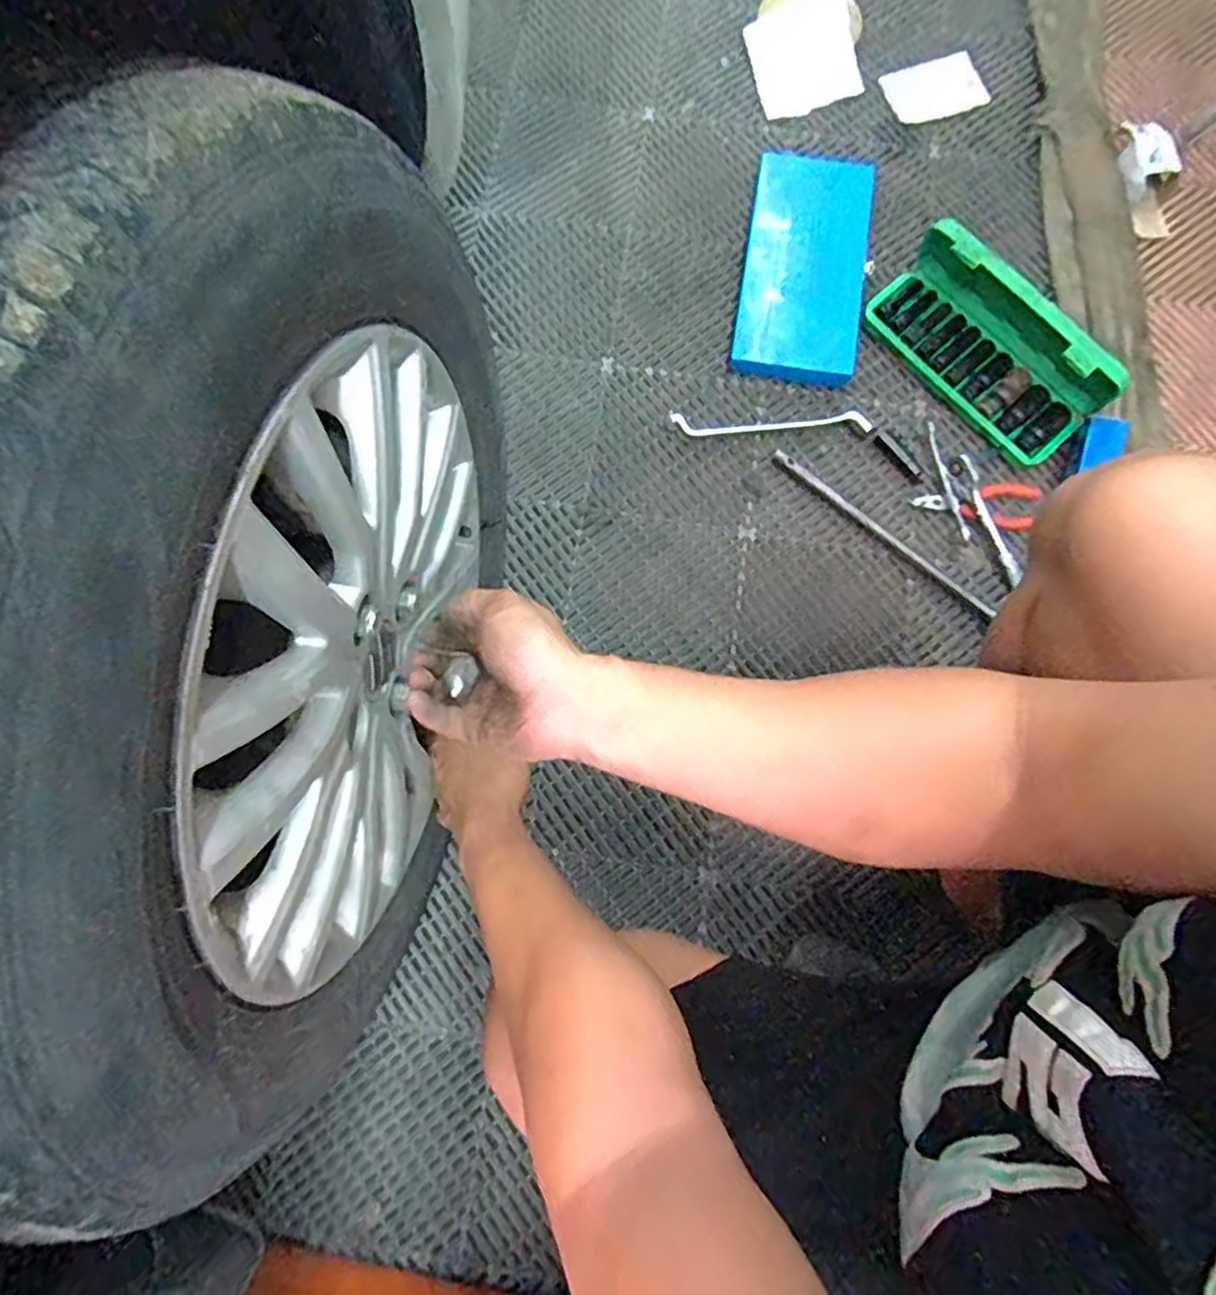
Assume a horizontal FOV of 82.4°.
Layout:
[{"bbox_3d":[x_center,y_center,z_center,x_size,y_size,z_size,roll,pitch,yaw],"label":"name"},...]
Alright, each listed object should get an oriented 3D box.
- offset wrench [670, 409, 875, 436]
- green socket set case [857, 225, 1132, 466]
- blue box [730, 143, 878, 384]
[{"bbox_3d":[0.202,-0.278,0.859,0.246,0.022,0.029,-1,78,0],"label":"offset wrench"},{"bbox_3d":[0.457,-0.362,0.835,0.104,0.126,0.290,-43,81,-8],"label":"green socket set case"},{"bbox_3d":[0.256,-0.502,0.903,0.155,0.033,0.335,9,78,2],"label":"blue box"}]

